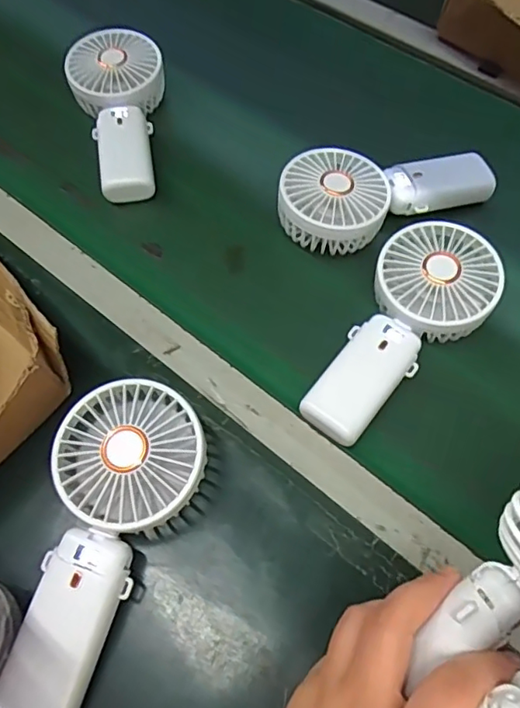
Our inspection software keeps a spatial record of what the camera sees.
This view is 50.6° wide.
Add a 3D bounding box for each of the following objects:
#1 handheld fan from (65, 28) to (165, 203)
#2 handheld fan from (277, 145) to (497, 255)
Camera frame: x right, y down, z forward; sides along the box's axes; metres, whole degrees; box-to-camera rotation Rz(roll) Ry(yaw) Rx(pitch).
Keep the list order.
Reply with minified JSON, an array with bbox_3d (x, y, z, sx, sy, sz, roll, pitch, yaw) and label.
[{"bbox_3d":[-0.125,-0.220,0.513,0.085,0.056,0.178,-12,62,-5],"label":"handheld fan"},{"bbox_3d":[0.102,-0.143,0.465,0.183,0.042,0.084,-23,63,-11],"label":"handheld fan"}]

